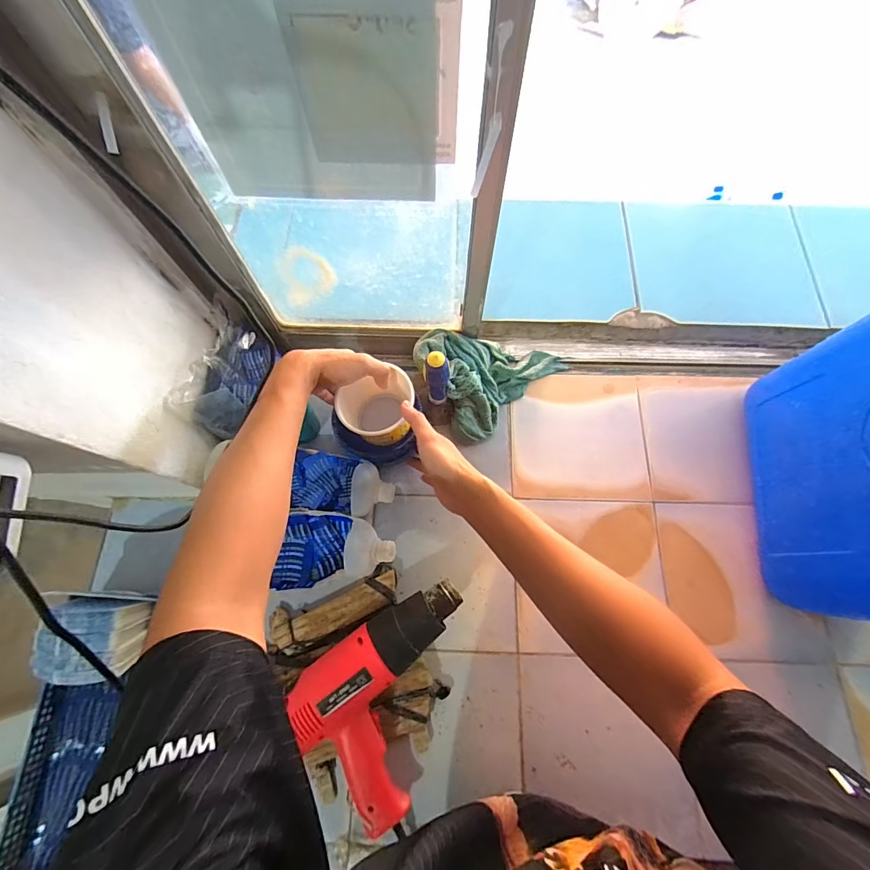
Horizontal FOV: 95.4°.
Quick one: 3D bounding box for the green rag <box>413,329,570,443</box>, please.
[{"bbox_3d":[0.099,-0.105,0.598,0.222,0.086,0.160,-30,74,-7],"label":"green rag"}]

